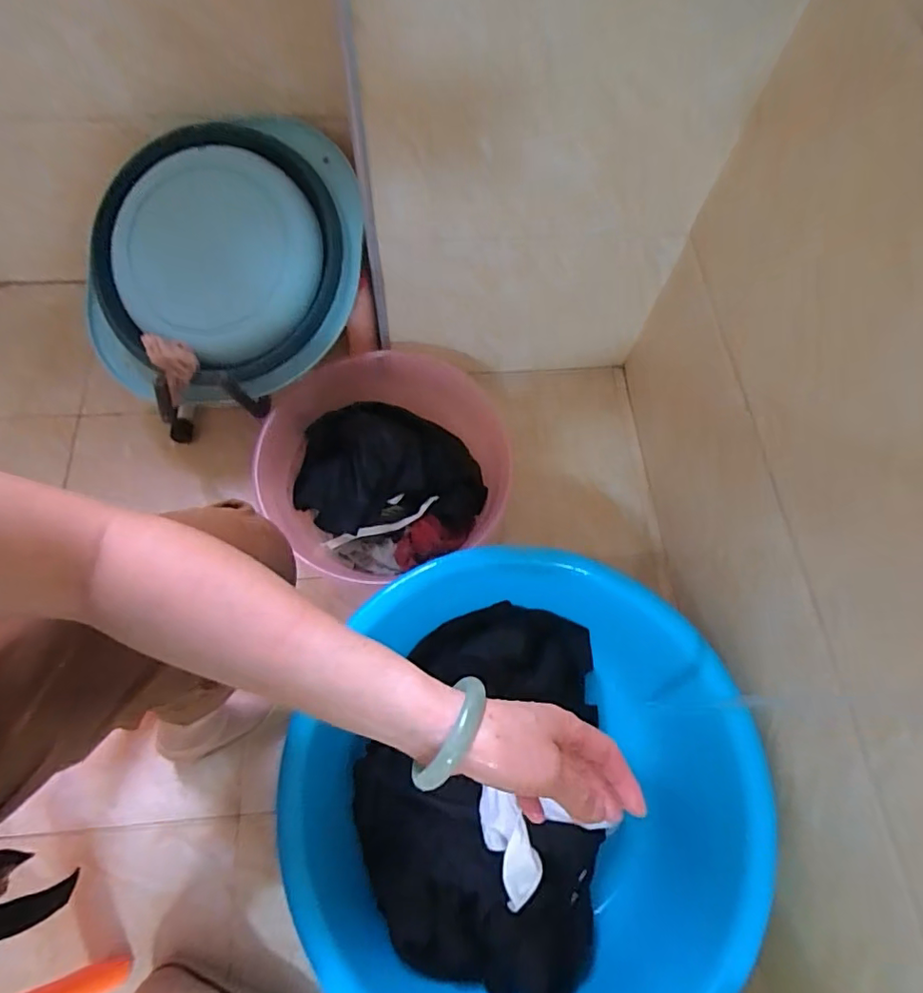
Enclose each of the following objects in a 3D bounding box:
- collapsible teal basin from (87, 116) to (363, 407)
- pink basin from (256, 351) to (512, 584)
[{"bbox_3d":[-0.307,-0.318,0.733,0.335,0.075,0.372,23,92,-4],"label":"collapsible teal basin"},{"bbox_3d":[-0.114,-0.051,0.793,0.357,0.125,0.308,4,65,0],"label":"pink basin"}]

